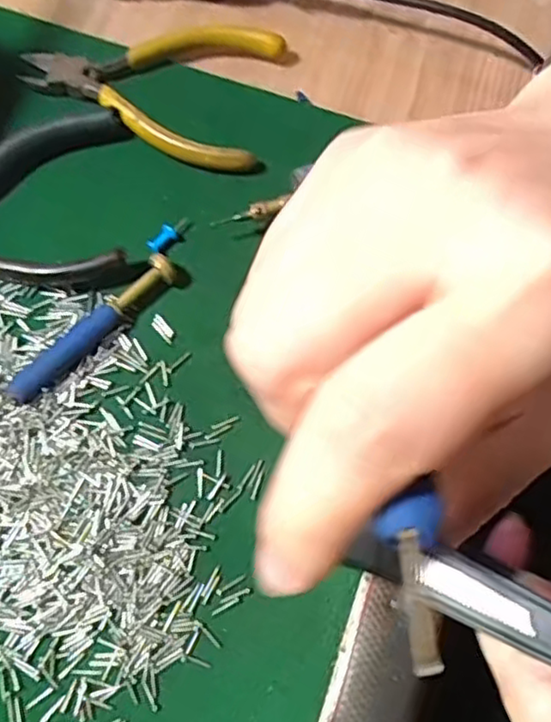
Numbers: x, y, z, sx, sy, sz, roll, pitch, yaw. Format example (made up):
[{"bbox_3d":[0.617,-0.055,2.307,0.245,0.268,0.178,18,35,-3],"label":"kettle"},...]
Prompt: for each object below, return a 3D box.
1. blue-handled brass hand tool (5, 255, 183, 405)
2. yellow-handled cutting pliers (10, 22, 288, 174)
[{"bbox_3d":[-0.077,-0.014,0.290,0.085,0.012,0.012,-42,78,-14],"label":"blue-handled brass hand tool"},{"bbox_3d":[-0.062,-0.133,0.329,0.118,0.015,0.074,10,72,1],"label":"yellow-handled cutting pliers"}]

